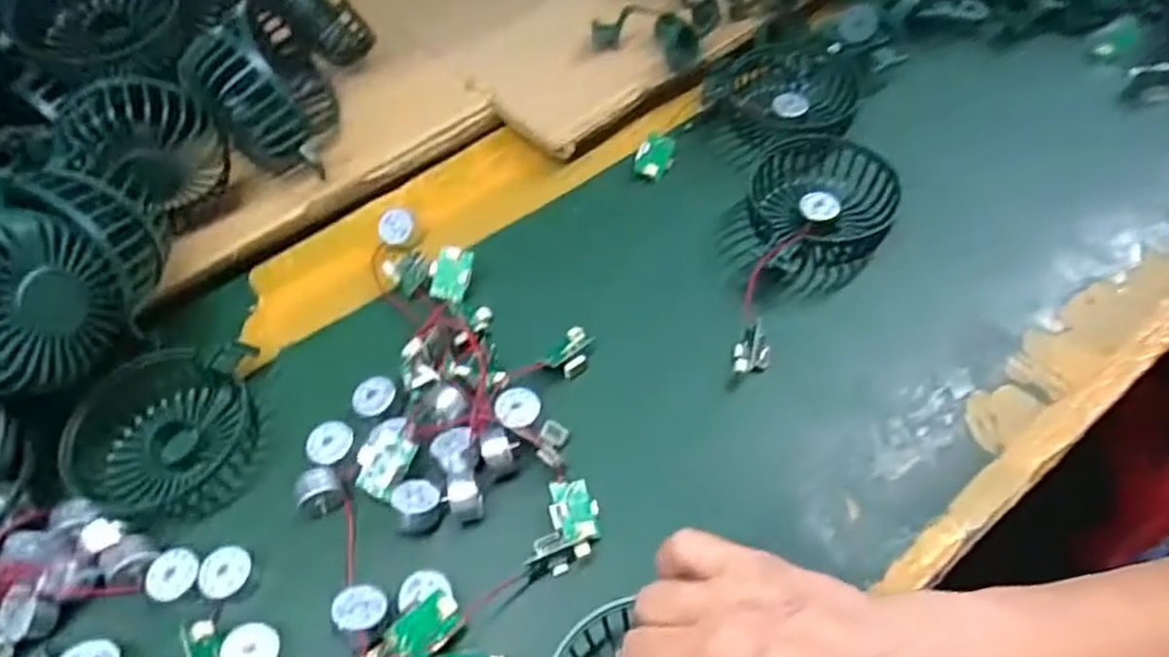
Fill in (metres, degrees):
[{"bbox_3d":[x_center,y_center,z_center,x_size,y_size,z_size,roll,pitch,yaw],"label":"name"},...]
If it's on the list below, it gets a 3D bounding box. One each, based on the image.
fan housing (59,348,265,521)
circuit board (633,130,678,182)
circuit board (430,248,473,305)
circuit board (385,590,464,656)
[{"bbox_3d":[-0.215,0.051,0.380,0.089,0.037,0.099,-17,56,-8],"label":"fan housing"},{"bbox_3d":[0.048,-0.116,0.488,0.024,0.005,0.032,23,75,-5],"label":"circuit board"},{"bbox_3d":[-0.079,-0.032,0.428,0.023,0.006,0.031,13,89,-13],"label":"circuit board"},{"bbox_3d":[-0.069,0.129,0.315,0.031,0.004,0.020,-32,71,-28],"label":"circuit board"}]

